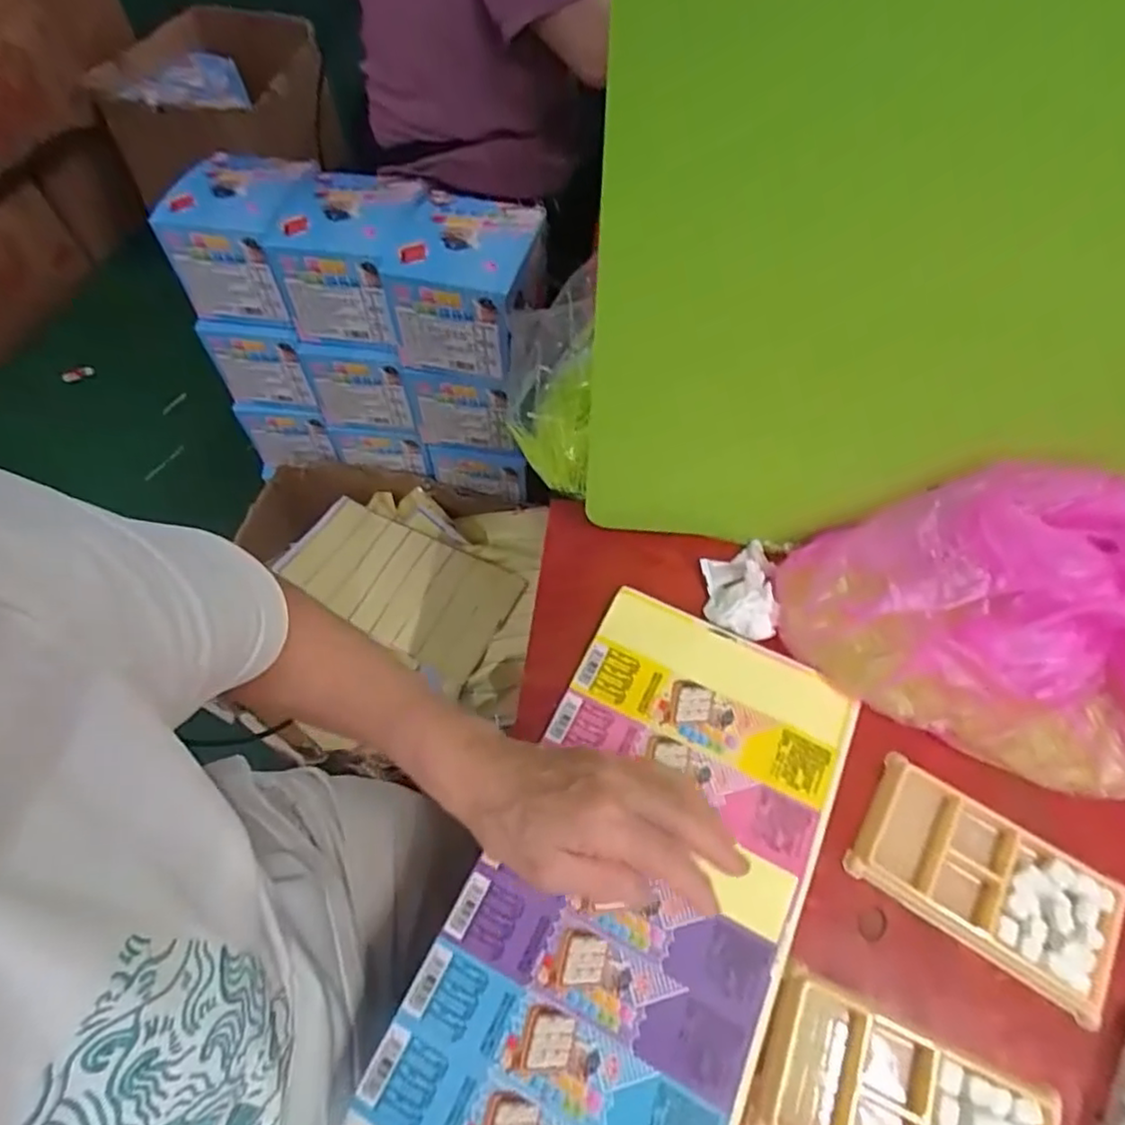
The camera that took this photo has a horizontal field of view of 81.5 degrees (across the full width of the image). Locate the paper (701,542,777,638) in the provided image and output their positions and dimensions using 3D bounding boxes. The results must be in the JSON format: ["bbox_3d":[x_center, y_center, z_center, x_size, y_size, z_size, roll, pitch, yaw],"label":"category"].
[{"bbox_3d":[0.125,0.016,0.462,0.046,0.023,0.074,0,59,1],"label":"paper"}]

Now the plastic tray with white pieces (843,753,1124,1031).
[{"bbox_3d":[0.242,0.183,0.376,0.137,0.013,0.076,31,64,18],"label":"plastic tray with white pieces"}]

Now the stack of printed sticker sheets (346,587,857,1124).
[{"bbox_3d":[0.045,0.185,0.375,0.175,0.018,0.327,22,64,14],"label":"stack of printed sticker sheets"}]

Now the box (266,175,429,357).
[{"bbox_3d":[-0.261,-0.396,0.838,0.155,0.124,0.191,11,60,7],"label":"box"}]

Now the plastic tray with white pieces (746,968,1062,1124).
[{"bbox_3d":[0.168,0.273,0.321,0.135,0.008,0.078,21,62,13],"label":"plastic tray with white pieces"}]

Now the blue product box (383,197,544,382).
[{"bbox_3d":[-0.112,-0.344,0.793,0.155,0.130,0.189,12,60,8],"label":"blue product box"}]

